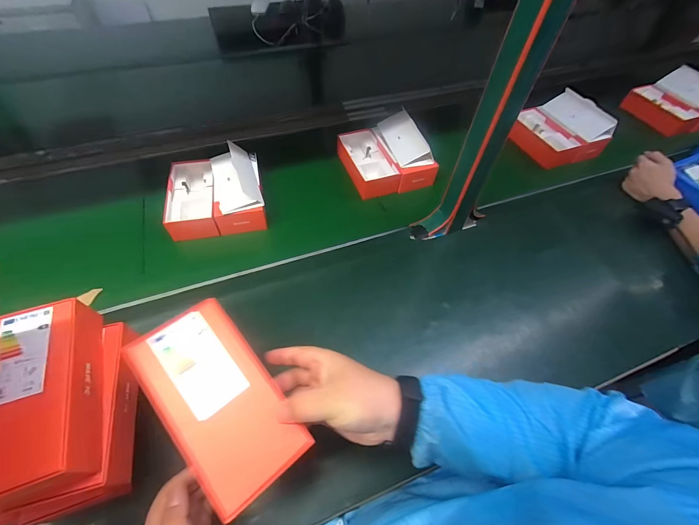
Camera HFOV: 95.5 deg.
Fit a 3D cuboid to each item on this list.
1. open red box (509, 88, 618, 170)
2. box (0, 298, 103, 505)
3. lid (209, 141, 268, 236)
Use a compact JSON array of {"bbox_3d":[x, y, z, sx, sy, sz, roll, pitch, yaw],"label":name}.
[{"bbox_3d":[0.517,-0.338,0.800,0.137,0.103,0.206,-16,61,-17],"label":"open red box"},{"bbox_3d":[-0.314,0.143,0.325,0.089,0.058,0.181,-15,61,-16],"label":"box"},{"bbox_3d":[-0.226,-0.153,0.638,0.094,0.077,0.176,-10,60,-12],"label":"lid"}]

